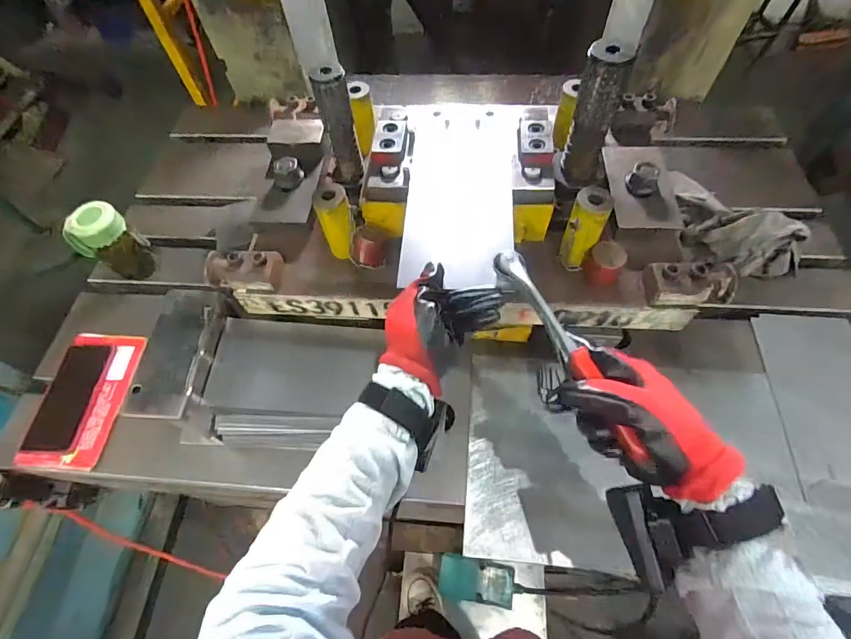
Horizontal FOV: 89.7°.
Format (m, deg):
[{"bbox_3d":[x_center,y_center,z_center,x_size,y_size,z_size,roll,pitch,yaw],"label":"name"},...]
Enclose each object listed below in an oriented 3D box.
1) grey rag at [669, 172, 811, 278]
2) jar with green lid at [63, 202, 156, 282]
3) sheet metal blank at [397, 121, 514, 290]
[{"bbox_3d":[0.454,-0.141,0.661,0.113,0.069,0.226,-37,64,-17],"label":"grey rag"},{"bbox_3d":[-0.501,-0.123,0.689,0.065,0.116,0.069,-2,59,3],"label":"jar with green lid"},{"bbox_3d":[0.040,-0.140,0.498,0.121,0.008,0.241,3,61,4],"label":"sheet metal blank"}]

